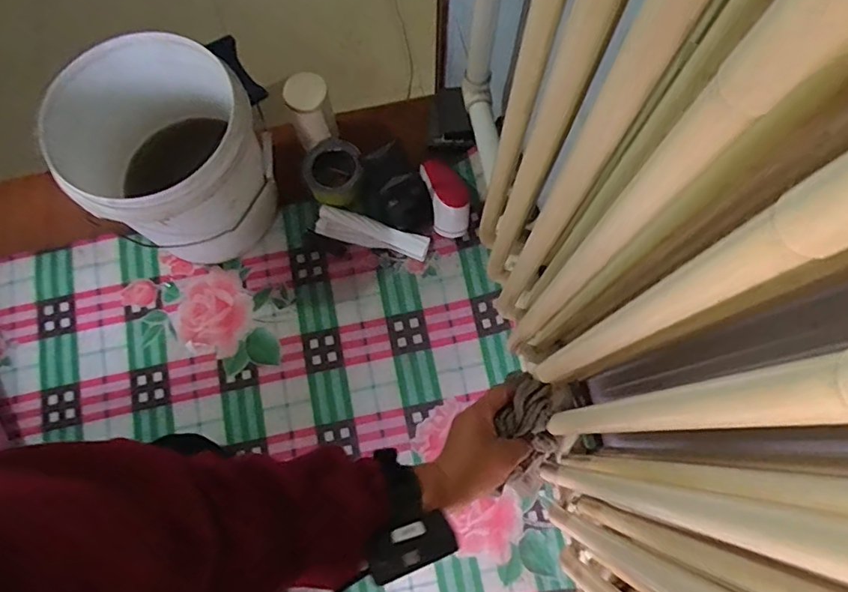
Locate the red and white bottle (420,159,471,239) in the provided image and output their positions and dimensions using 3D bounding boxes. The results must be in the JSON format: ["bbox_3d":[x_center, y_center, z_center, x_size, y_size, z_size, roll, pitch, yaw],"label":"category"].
[{"bbox_3d":[0.038,-0.157,0.889,0.065,0.053,0.125,-18,91,-6],"label":"red and white bottle"}]

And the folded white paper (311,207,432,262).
[{"bbox_3d":[-0.086,-0.103,0.931,0.188,0.016,0.047,15,76,2],"label":"folded white paper"}]

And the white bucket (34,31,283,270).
[{"bbox_3d":[-0.377,-0.211,0.823,0.254,0.306,0.274,0,75,1],"label":"white bucket"}]

